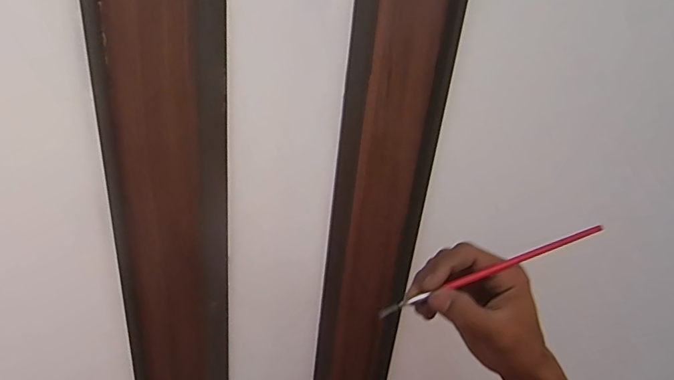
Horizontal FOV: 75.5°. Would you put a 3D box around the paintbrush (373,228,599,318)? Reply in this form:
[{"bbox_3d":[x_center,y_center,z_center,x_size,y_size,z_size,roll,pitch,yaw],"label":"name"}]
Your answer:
[{"bbox_3d":[0.127,0.064,0.352,0.198,0.007,0.006,-19,31,-7],"label":"paintbrush"}]

